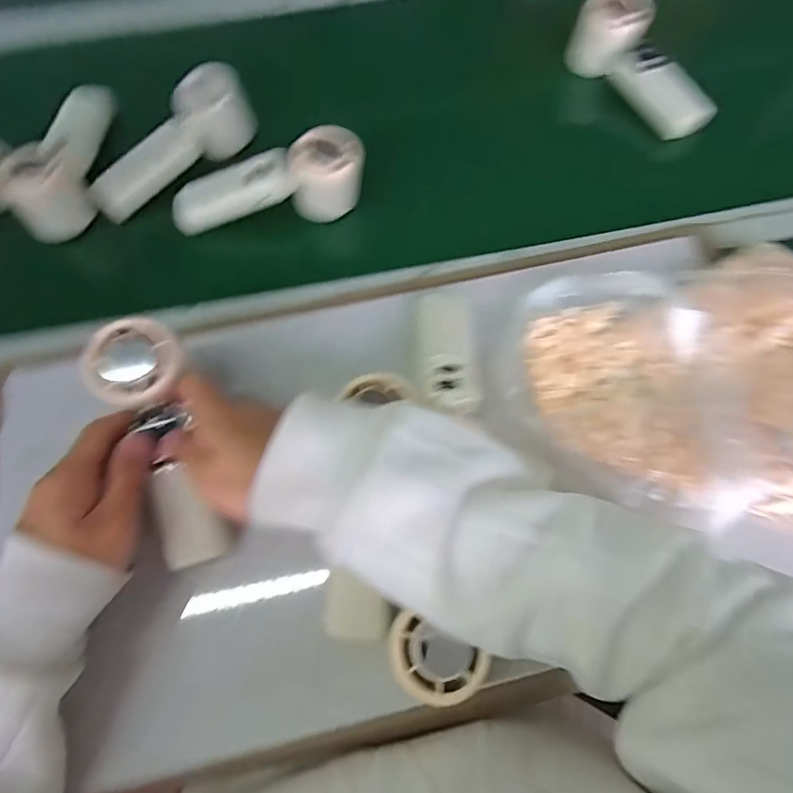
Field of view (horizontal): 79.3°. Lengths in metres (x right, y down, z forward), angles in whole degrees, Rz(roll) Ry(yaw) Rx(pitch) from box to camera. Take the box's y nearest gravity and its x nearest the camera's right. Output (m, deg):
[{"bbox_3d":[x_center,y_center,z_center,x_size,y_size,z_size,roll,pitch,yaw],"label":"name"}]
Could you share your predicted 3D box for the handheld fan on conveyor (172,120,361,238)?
[{"bbox_3d":[-0.116,-0.190,0.432,0.173,0.054,0.048,-14,71,-6],"label":"handheld fan on conveyor"}]

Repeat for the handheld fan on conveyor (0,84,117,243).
[{"bbox_3d":[-0.311,-0.230,0.447,0.046,0.063,0.177,4,70,1],"label":"handheld fan on conveyor"}]

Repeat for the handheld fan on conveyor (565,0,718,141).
[{"bbox_3d":[0.257,-0.342,0.494,0.169,0.063,0.069,43,75,14],"label":"handheld fan on conveyor"}]

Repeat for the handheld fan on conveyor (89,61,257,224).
[{"bbox_3d":[-0.213,-0.238,0.450,0.170,0.055,0.047,-43,76,-14],"label":"handheld fan on conveyor"}]

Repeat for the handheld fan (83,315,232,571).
[{"bbox_3d":[-0.156,0.031,0.308,0.059,0.037,0.165,-17,91,-7],"label":"handheld fan"}]

